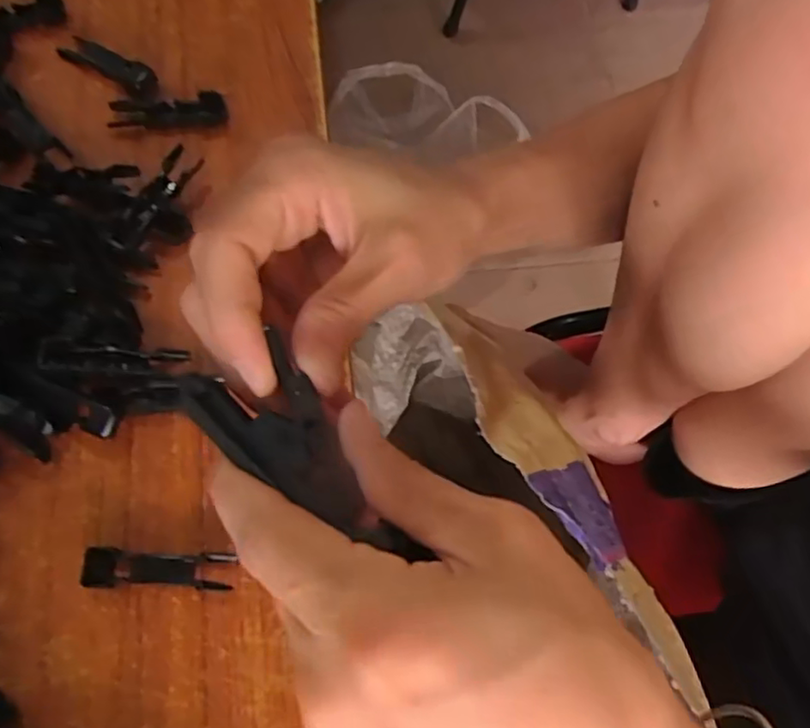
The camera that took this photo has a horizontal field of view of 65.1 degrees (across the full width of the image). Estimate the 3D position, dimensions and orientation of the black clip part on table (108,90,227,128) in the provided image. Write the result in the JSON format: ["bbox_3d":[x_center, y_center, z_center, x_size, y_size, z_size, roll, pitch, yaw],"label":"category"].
[{"bbox_3d":[-0.117,-0.124,0.311,0.055,0.007,0.015,-3,70,-4],"label":"black clip part on table"}]

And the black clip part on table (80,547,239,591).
[{"bbox_3d":[-0.092,0.077,0.239,0.053,0.008,0.014,2,70,-2],"label":"black clip part on table"}]

